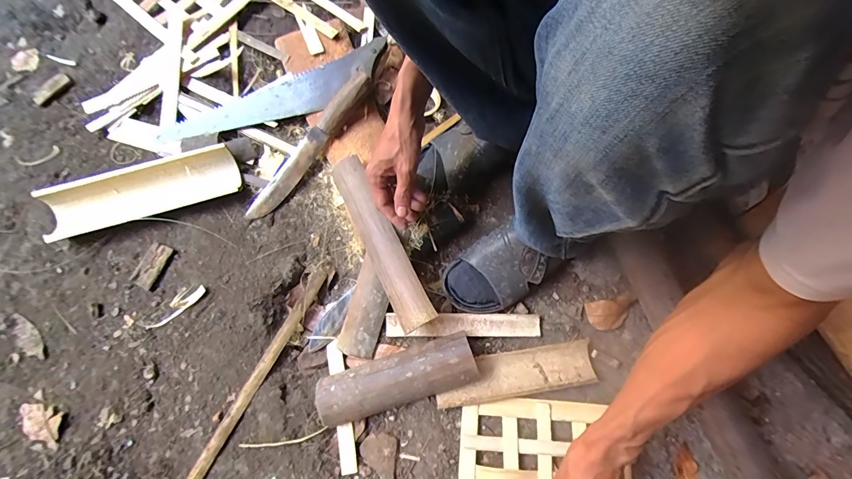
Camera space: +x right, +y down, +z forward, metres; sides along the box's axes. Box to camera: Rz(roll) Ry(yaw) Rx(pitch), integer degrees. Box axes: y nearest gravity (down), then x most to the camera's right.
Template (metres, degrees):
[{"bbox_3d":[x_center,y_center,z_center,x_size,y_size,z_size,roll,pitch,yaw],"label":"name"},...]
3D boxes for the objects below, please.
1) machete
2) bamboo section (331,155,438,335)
[{"bbox_3d":[-0.196,-0.158,0.615,0.040,0.023,0.297,39,92,11],"label":"machete"},{"bbox_3d":[-0.070,0.001,0.561,0.050,0.051,0.286,-25,75,-7],"label":"bamboo section"}]

